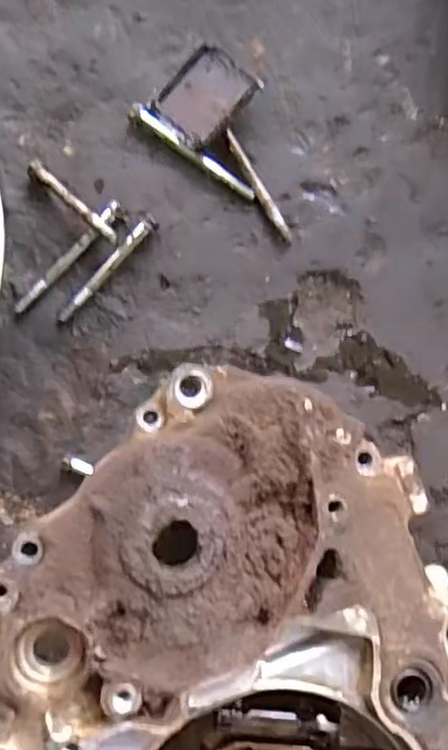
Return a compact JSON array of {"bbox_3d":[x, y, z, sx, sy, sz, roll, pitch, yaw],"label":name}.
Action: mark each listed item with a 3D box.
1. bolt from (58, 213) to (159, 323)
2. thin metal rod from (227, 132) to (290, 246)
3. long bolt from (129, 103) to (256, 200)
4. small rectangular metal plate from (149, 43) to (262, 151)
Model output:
[{"bbox_3d":[-0.055,-0.050,0.315,0.007,0.009,0.065,43,92,0],"label":"bolt"},{"bbox_3d":[0.016,-0.088,0.312,0.005,0.004,0.058,-30,91,2],"label":"thin metal rod"},{"bbox_3d":[-0.014,-0.104,0.312,0.069,0.006,0.008,37,92,0],"label":"long bolt"},{"bbox_3d":[-0.009,-0.130,0.312,0.034,0.006,0.043,40,92,0],"label":"small rectangular metal plate"}]

